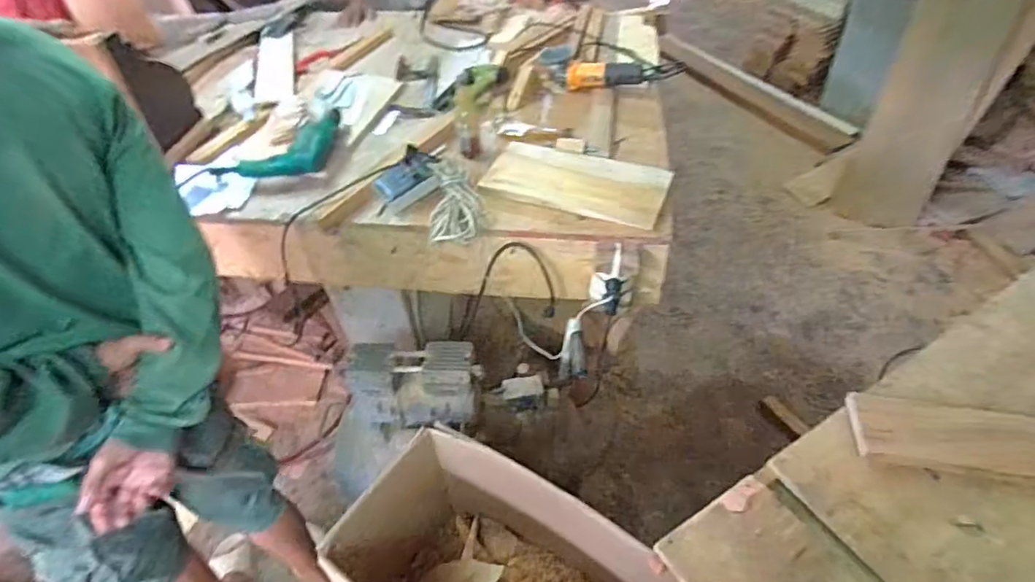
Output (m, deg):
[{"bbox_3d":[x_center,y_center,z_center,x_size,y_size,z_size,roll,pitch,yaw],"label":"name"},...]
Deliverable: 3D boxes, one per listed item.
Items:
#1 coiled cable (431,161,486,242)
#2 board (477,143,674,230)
[{"bbox_3d":[-0.135,-0.191,1.212,0.110,0.080,0.244,-7,43,-1],"label":"coiled cable"},{"bbox_3d":[0.136,-0.252,1.270,0.399,0.019,0.188,18,56,21],"label":"board"}]

